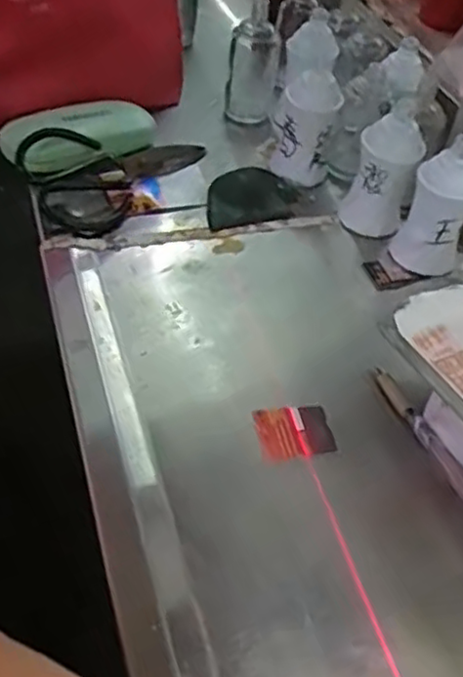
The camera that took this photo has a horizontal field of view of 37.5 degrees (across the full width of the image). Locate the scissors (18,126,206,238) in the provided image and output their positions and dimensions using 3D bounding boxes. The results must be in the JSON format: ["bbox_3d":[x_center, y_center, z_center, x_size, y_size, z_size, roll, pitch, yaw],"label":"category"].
[{"bbox_3d":[-0.111,-0.167,0.635,0.103,0.031,0.181,44,56,0],"label":"scissors"}]

